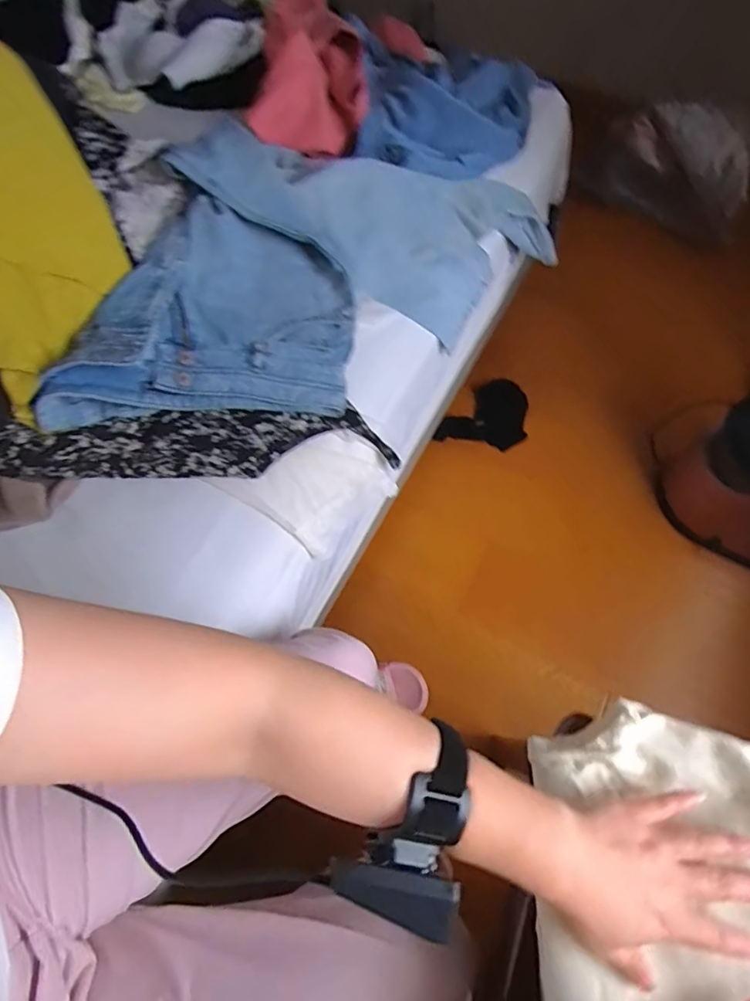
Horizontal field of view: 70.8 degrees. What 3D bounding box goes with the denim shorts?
[{"bbox_3d":[-0.191,-0.215,0.601,0.314,0.075,0.247,-6,65,-3],"label":"denim shorts"}]

